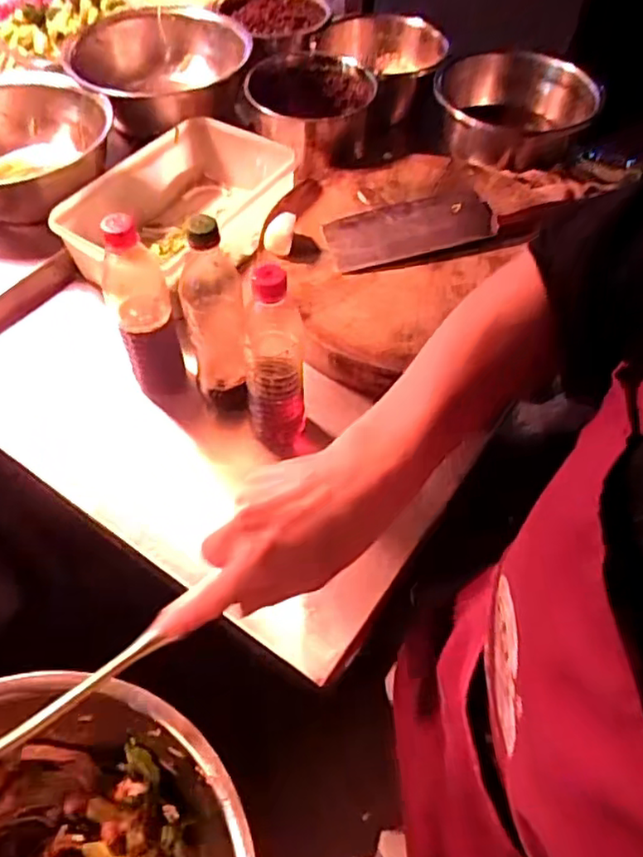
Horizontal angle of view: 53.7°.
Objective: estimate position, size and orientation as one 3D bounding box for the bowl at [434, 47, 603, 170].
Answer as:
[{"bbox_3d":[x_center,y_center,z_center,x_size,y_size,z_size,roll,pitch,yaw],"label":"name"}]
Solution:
[{"bbox_3d":[0.306,-0.507,1.022,0.219,0.115,0.220,1,55,-1],"label":"bowl"}]

